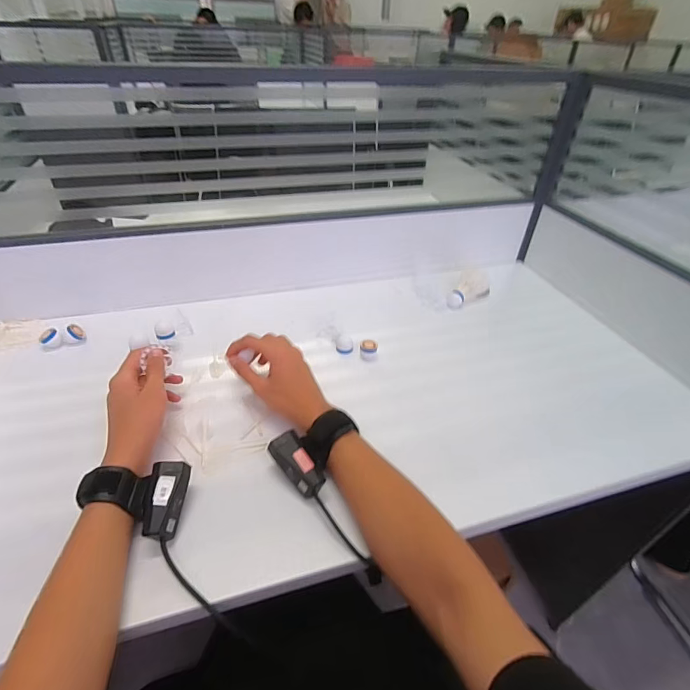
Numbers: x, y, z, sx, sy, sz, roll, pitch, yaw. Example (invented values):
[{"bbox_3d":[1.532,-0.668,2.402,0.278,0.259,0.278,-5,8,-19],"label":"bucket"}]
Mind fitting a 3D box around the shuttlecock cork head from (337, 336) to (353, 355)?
[{"bbox_3d":[0.000,0.000,0.626,0.026,0.018,0.023,0,42,-2],"label":"shuttlecock cork head"}]

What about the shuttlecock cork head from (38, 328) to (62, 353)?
[{"bbox_3d":[-0.441,-0.008,0.596,0.022,0.024,0.027,33,50,30],"label":"shuttlecock cork head"}]

